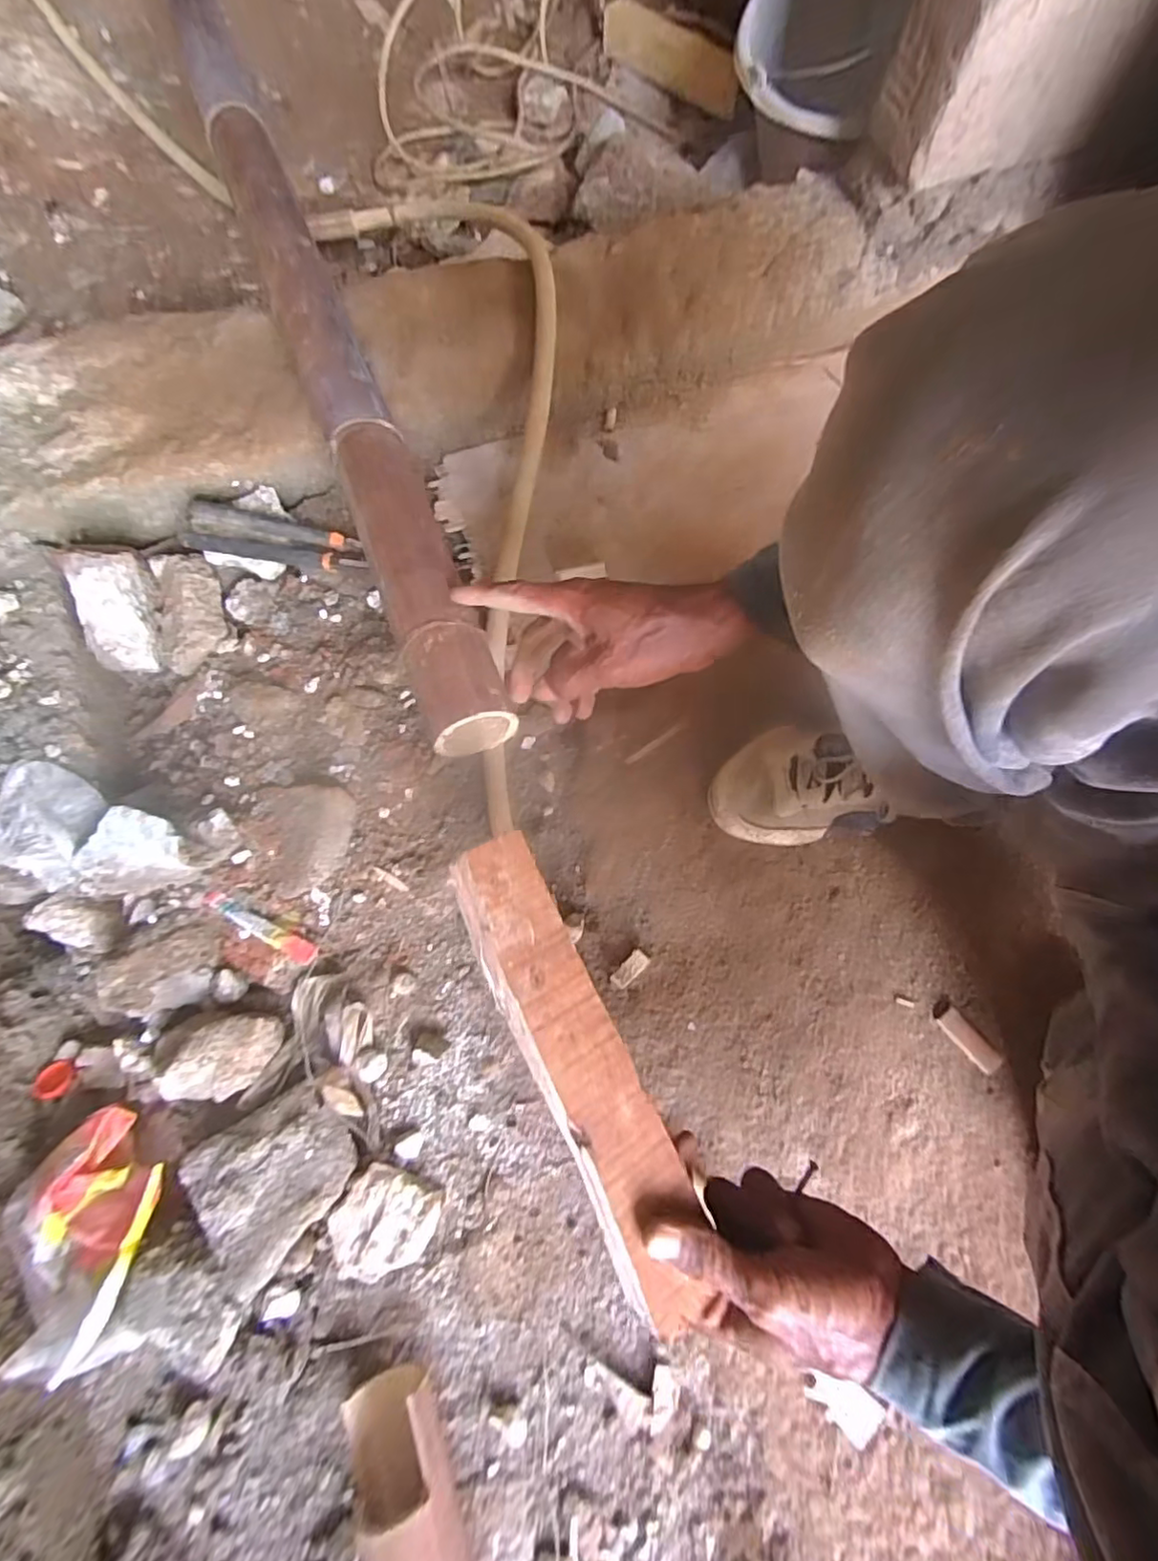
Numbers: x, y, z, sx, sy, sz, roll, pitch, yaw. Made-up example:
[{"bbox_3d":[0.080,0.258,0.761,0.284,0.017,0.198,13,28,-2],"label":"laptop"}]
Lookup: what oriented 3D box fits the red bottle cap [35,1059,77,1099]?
[{"bbox_3d":[-0.417,0.238,0.495,0.025,0.008,0.026,-1,72,2],"label":"red bottle cap"}]

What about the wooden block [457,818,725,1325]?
[{"bbox_3d":[0.001,0.154,0.337,0.052,0.024,0.258,-24,82,-6],"label":"wooden block"}]

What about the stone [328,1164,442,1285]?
[{"bbox_3d":[-0.143,0.325,0.457,0.065,0.025,0.074,33,76,11],"label":"stone"}]

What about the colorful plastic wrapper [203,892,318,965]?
[{"bbox_3d":[-0.256,0.118,0.499,0.100,0.010,0.016,28,75,5],"label":"colorful plastic wrapper"}]

